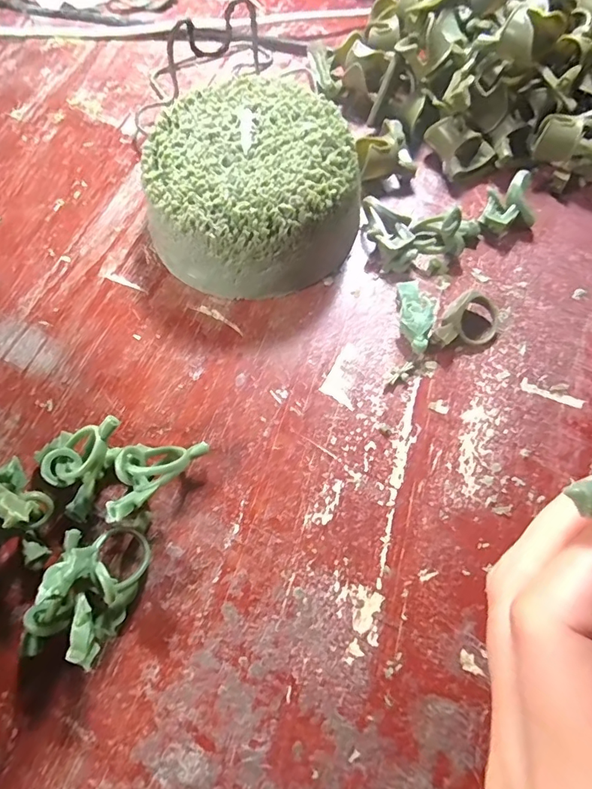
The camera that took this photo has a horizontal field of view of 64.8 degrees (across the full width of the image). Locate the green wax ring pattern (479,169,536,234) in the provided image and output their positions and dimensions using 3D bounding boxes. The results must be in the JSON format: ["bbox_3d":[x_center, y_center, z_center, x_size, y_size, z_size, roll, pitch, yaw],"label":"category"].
[{"bbox_3d":[0.113,-0.100,0.250,0.030,0.018,0.025,-15,70,-5],"label":"green wax ring pattern"}]

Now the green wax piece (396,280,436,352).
[{"bbox_3d":[0.058,-0.038,0.229,0.015,0.013,0.040,0,69,1],"label":"green wax piece"}]

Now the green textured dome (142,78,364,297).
[{"bbox_3d":[-0.022,-0.103,0.236,0.102,0.046,0.097,-6,70,-2],"label":"green textured dome"}]

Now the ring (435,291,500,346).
[{"bbox_3d":[0.084,-0.034,0.227,0.025,0.015,0.033,37,74,13],"label":"ring"}]

